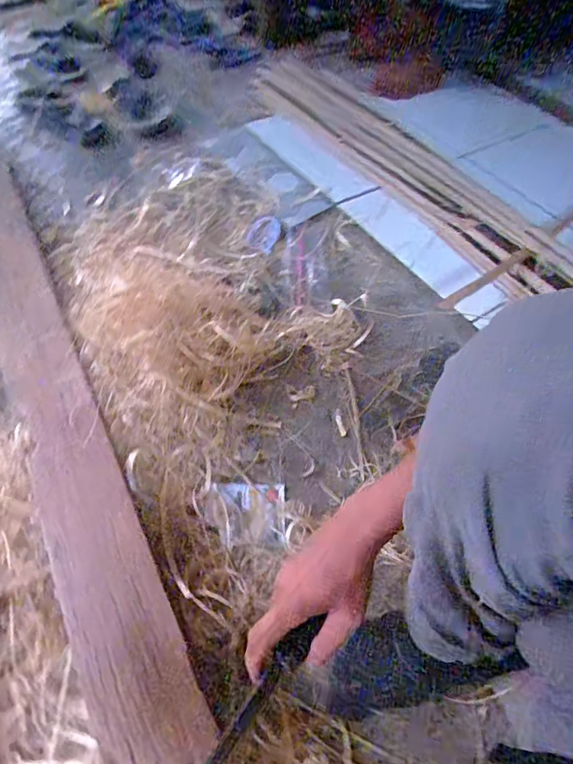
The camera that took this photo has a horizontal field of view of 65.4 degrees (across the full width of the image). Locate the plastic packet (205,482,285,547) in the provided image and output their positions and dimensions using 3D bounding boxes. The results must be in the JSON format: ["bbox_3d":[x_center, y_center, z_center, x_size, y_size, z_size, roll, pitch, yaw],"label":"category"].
[{"bbox_3d":[-0.058,0.186,0.635,0.109,0.012,0.087,2,57,-4],"label":"plastic packet"}]

